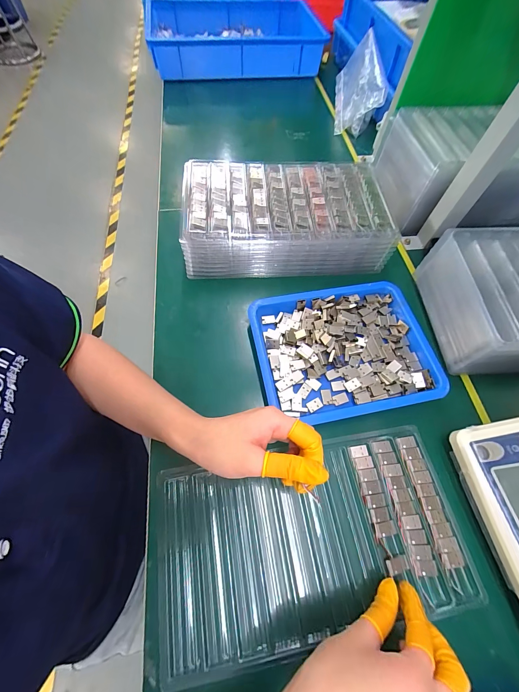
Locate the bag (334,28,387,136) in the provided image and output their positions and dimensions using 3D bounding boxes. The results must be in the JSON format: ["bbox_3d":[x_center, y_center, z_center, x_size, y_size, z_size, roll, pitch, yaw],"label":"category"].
[{"bbox_3d":[0.209,-0.548,0.593,0.081,0.112,0.151,5,63,1],"label":"bag"}]

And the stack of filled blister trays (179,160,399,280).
[{"bbox_3d":[0.036,-0.197,0.431,0.292,0.073,0.161,-3,63,-4],"label":"stack of filled blister trays"}]

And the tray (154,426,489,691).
[{"bbox_3d":[0.050,0.186,0.285,0.296,0.023,0.158,-12,64,-5],"label":"tray"}]

